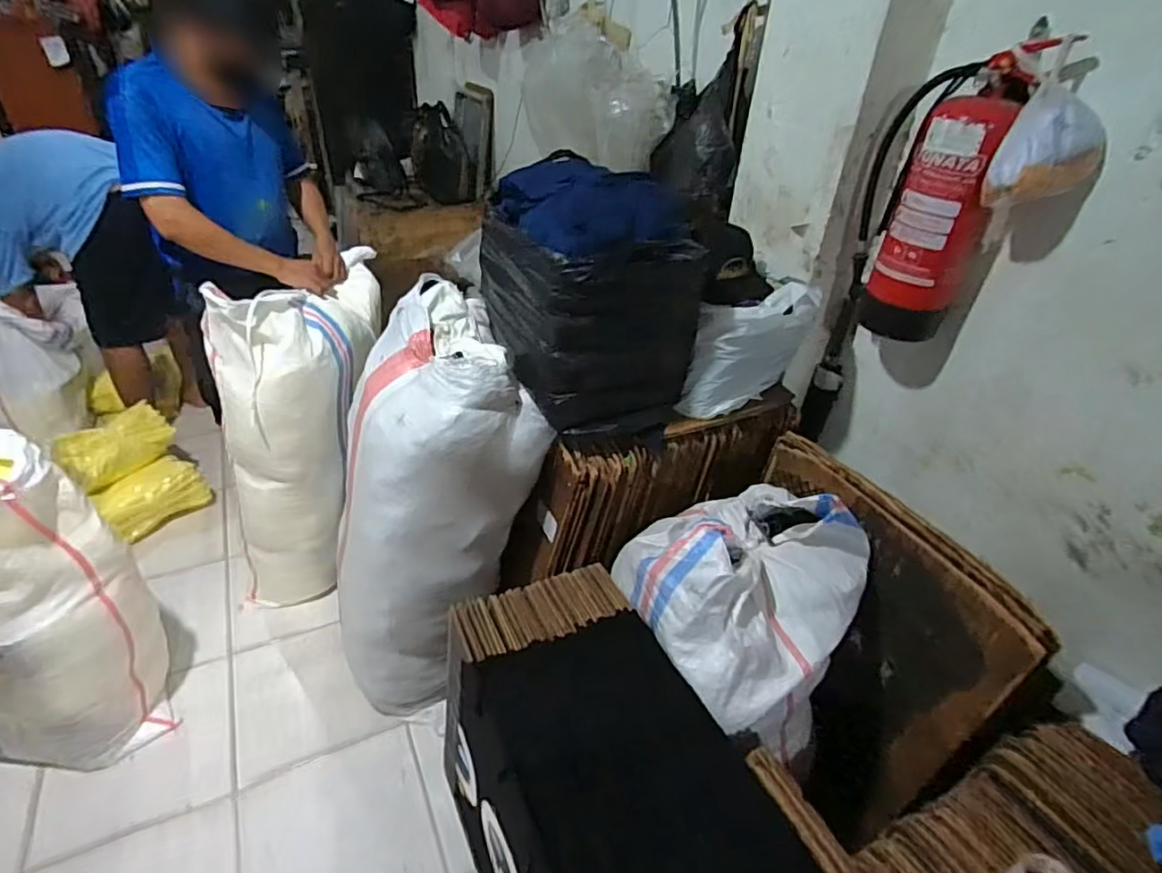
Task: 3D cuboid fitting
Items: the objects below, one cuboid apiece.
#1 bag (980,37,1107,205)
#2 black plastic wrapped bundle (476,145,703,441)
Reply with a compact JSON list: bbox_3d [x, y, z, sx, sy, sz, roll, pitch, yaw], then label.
[{"bbox_3d":[0.786,-0.497,0.983,0.143,0.213,0.161,28,43,28],"label":"bag"},{"bbox_3d":[0.004,-0.305,1.297,0.341,0.445,0.453,-23,45,-32],"label":"black plastic wrapped bundle"}]

